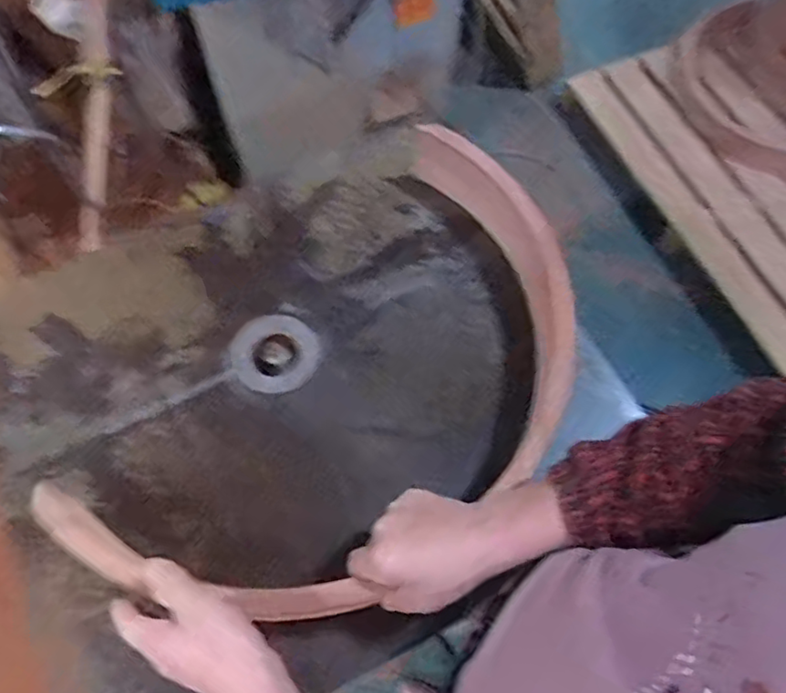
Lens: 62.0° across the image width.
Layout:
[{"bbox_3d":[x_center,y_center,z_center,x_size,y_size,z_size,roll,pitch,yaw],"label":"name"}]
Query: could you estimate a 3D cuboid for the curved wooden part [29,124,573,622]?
[{"bbox_3d":[-0.011,0.039,0.664,0.330,0.104,0.571,34,64,14],"label":"curved wooden part"}]

